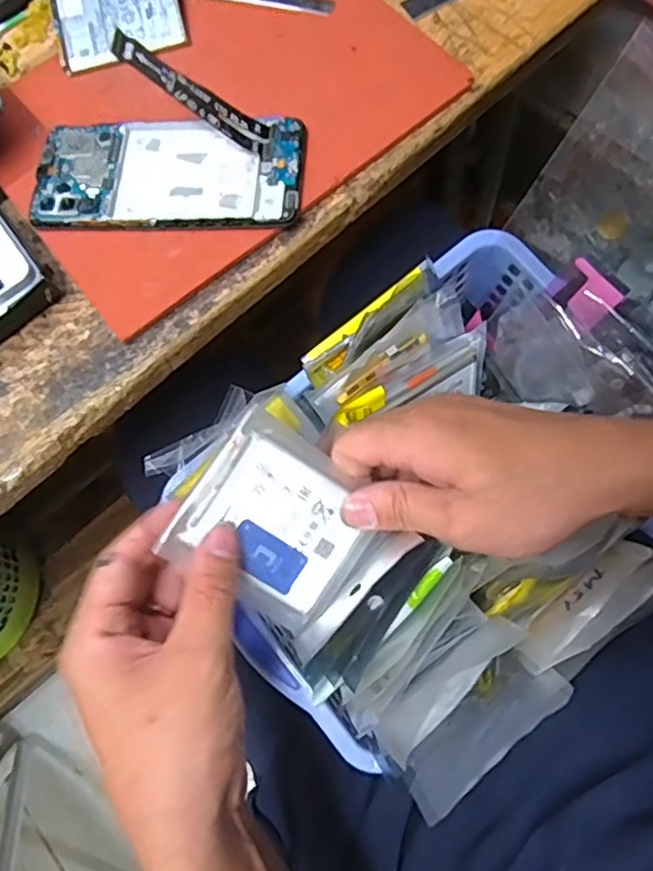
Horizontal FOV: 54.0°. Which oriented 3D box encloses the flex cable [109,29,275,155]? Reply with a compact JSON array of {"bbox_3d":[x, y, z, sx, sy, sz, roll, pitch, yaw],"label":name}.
[{"bbox_3d":[-0.067,-0.176,0.333,0.009,0.091,0.020,-9,71,45],"label":"flex cable"}]

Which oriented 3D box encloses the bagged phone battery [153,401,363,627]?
[{"bbox_3d":[-0.025,0.040,0.313,0.083,0.008,0.083,31,88,-12],"label":"bagged phone battery"}]

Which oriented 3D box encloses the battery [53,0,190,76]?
[{"bbox_3d":[-0.130,-0.264,0.400,0.077,0.009,0.059,-12,76,-1],"label":"battery"}]

